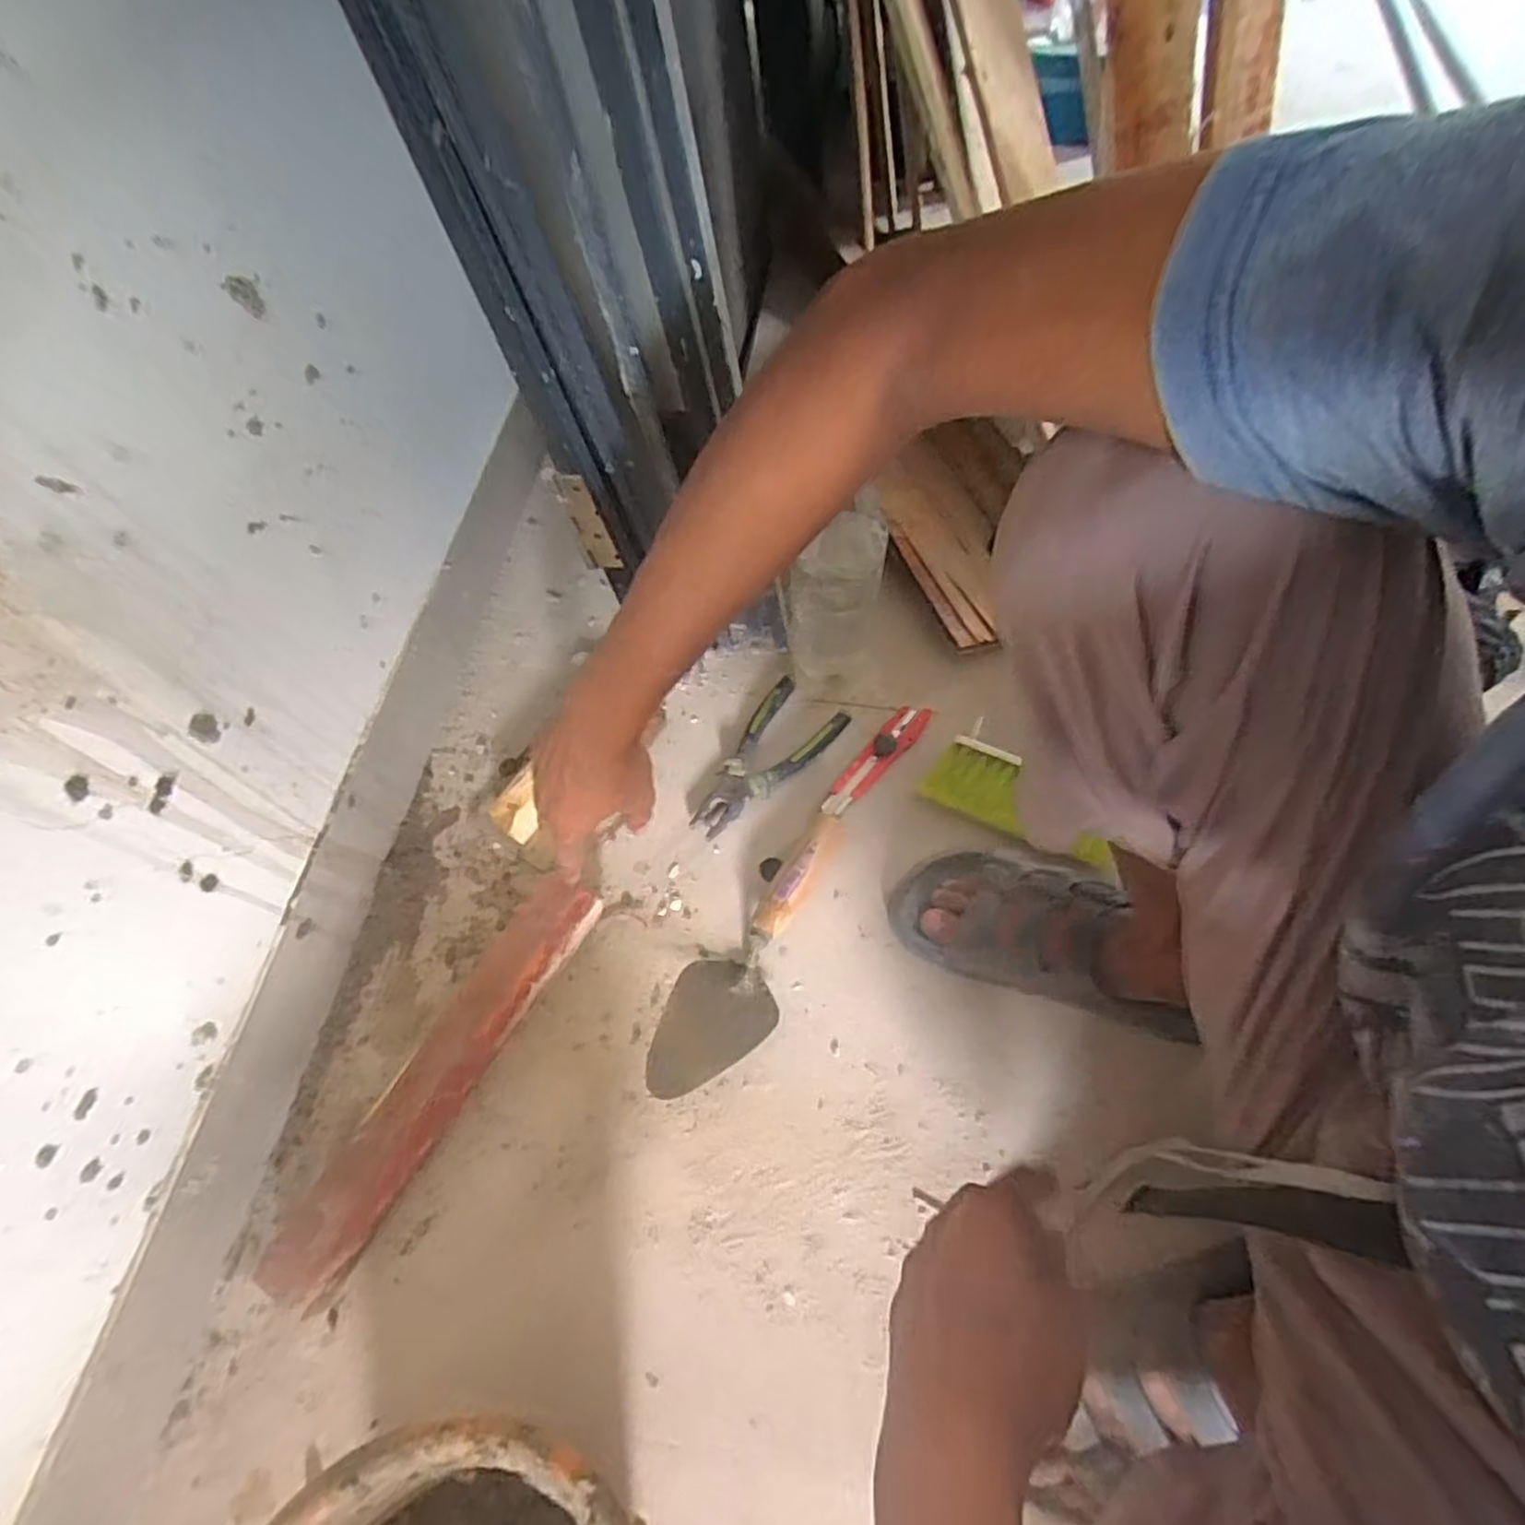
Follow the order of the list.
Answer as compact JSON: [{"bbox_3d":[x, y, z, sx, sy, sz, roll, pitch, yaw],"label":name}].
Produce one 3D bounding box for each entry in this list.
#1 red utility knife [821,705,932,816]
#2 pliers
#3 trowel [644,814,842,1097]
[{"bbox_3d":[0.114,-0.004,0.713,0.033,0.012,0.148,36,70,18],"label":"red utility knife"},{"bbox_3d":[-0.002,-0.002,0.712,0.084,0.018,0.177,35,70,18],"label":"pliers"},{"bbox_3d":[0.000,0.162,0.612,0.092,0.057,0.264,39,71,19],"label":"trowel"}]

